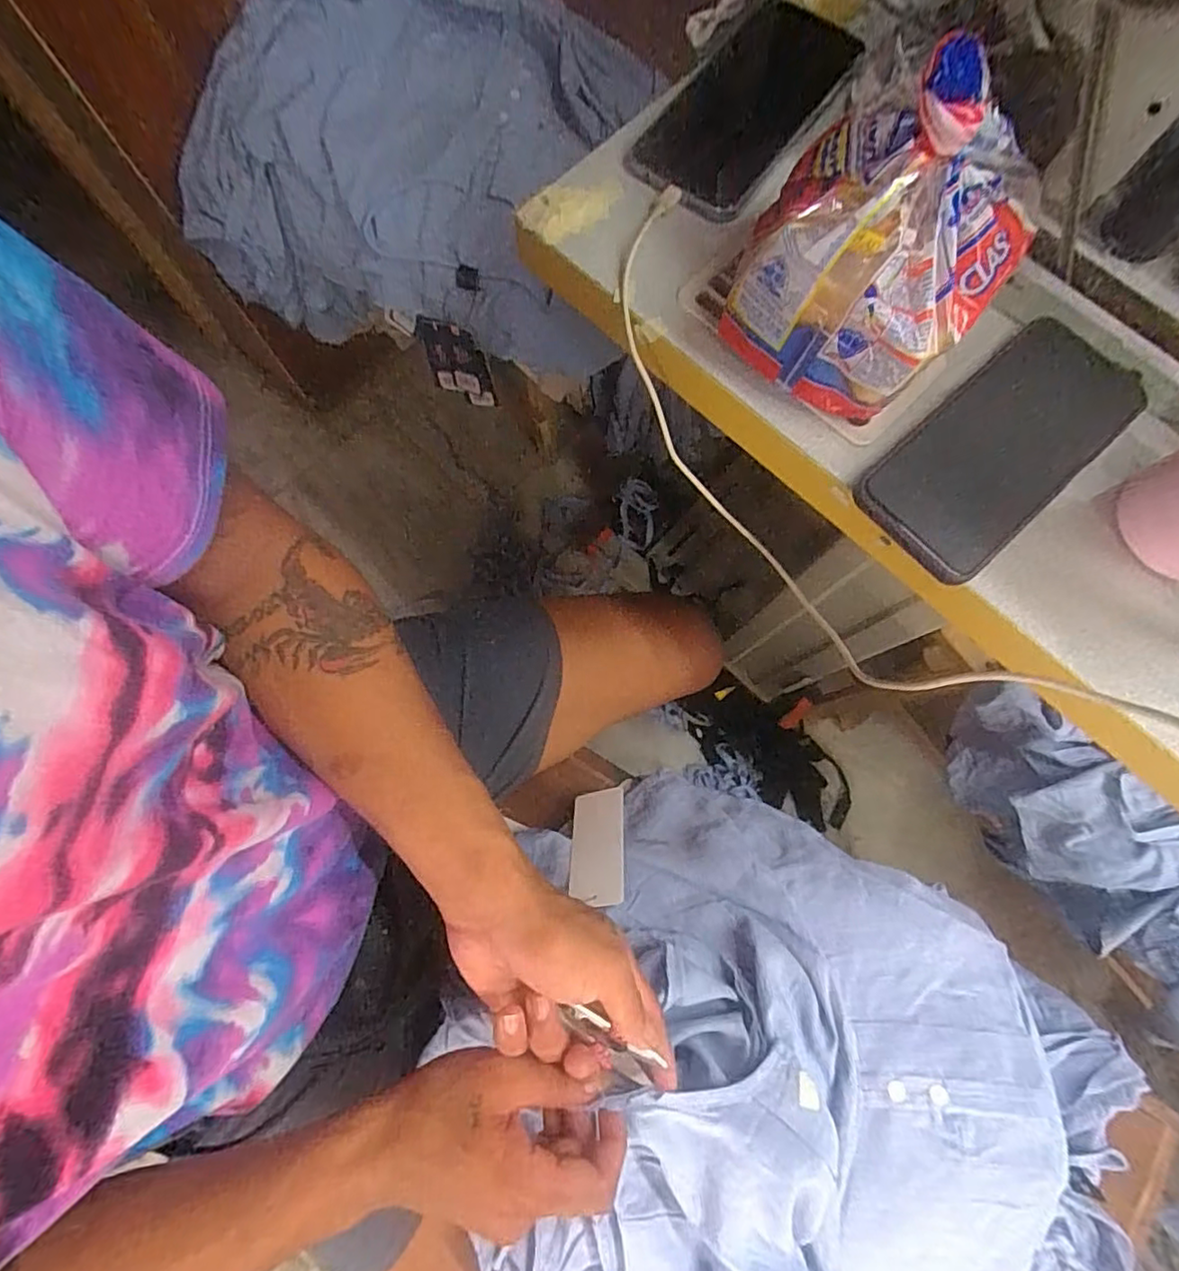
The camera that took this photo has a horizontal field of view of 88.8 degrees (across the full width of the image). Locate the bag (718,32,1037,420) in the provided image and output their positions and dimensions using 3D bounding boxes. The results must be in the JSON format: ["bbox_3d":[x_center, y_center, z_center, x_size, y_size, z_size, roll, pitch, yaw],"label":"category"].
[{"bbox_3d":[0.145,-0.195,0.302,0.120,0.117,0.108,29,78,6],"label":"bag"}]

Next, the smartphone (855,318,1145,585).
[{"bbox_3d":[0.229,-0.104,0.336,0.161,0.018,0.077,-40,81,-9],"label":"smartphone"}]

